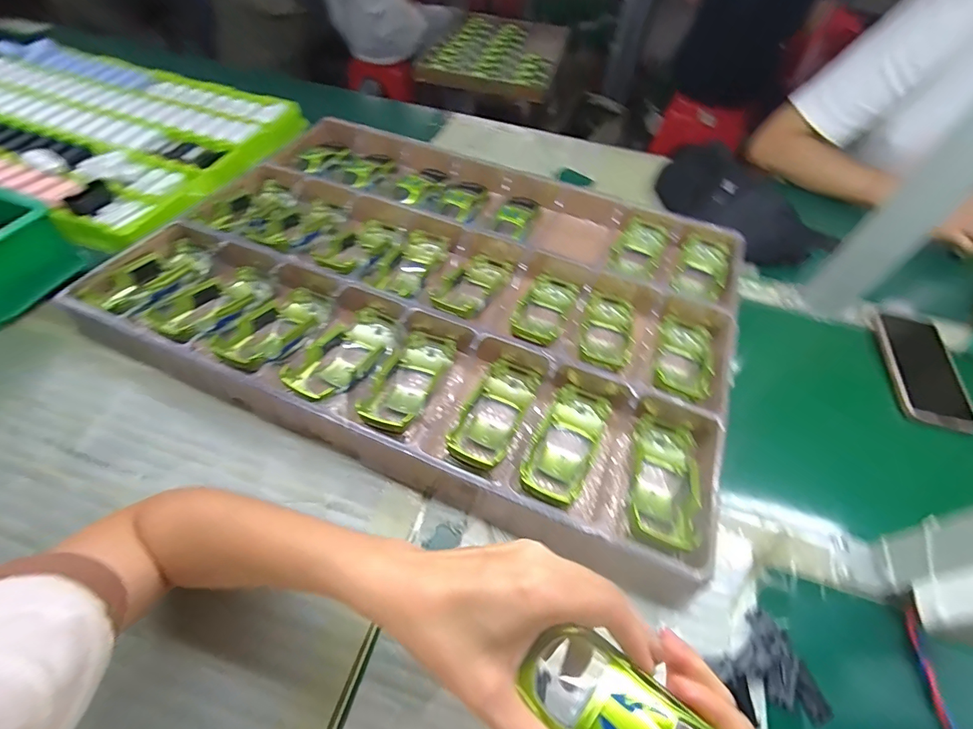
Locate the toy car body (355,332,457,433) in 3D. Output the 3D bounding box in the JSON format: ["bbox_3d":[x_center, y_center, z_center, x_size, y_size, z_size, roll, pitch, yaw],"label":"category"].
[{"bbox_3d":[-0.074,0.021,0.427,0.059,0.045,0.134,17,38,8],"label":"toy car body"}]

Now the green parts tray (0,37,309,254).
[{"bbox_3d":[-0.627,-0.373,0.663,0.612,0.053,0.393,20,55,10],"label":"green parts tray"}]

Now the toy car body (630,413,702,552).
[{"bbox_3d":[0.155,0.105,0.379,0.062,0.037,0.138,19,38,9],"label":"toy car body"}]

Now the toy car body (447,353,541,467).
[{"bbox_3d":[0.009,0.049,0.411,0.052,0.037,0.135,22,40,11],"label":"toy car body"}]

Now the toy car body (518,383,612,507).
[{"bbox_3d":[0.072,0.077,0.396,0.053,0.034,0.132,26,43,14],"label":"toy car body"}]

